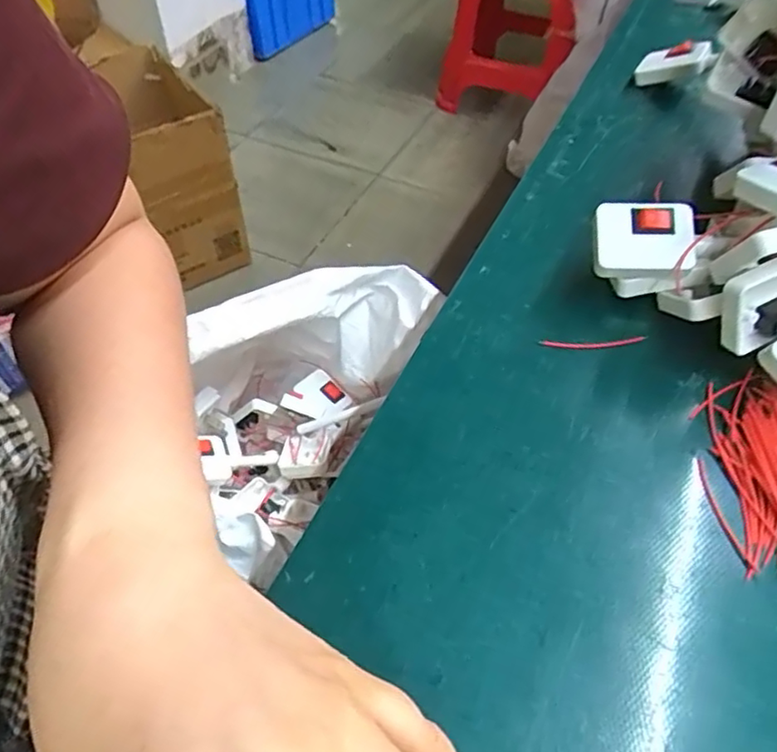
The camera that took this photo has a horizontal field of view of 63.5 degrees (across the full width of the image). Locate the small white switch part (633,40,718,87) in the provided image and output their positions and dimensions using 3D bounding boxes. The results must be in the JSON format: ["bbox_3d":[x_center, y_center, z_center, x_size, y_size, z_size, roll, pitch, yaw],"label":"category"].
[{"bbox_3d":[0.232,-0.254,0.509,0.059,0.020,0.023,-6,47,25],"label":"small white switch part"}]

